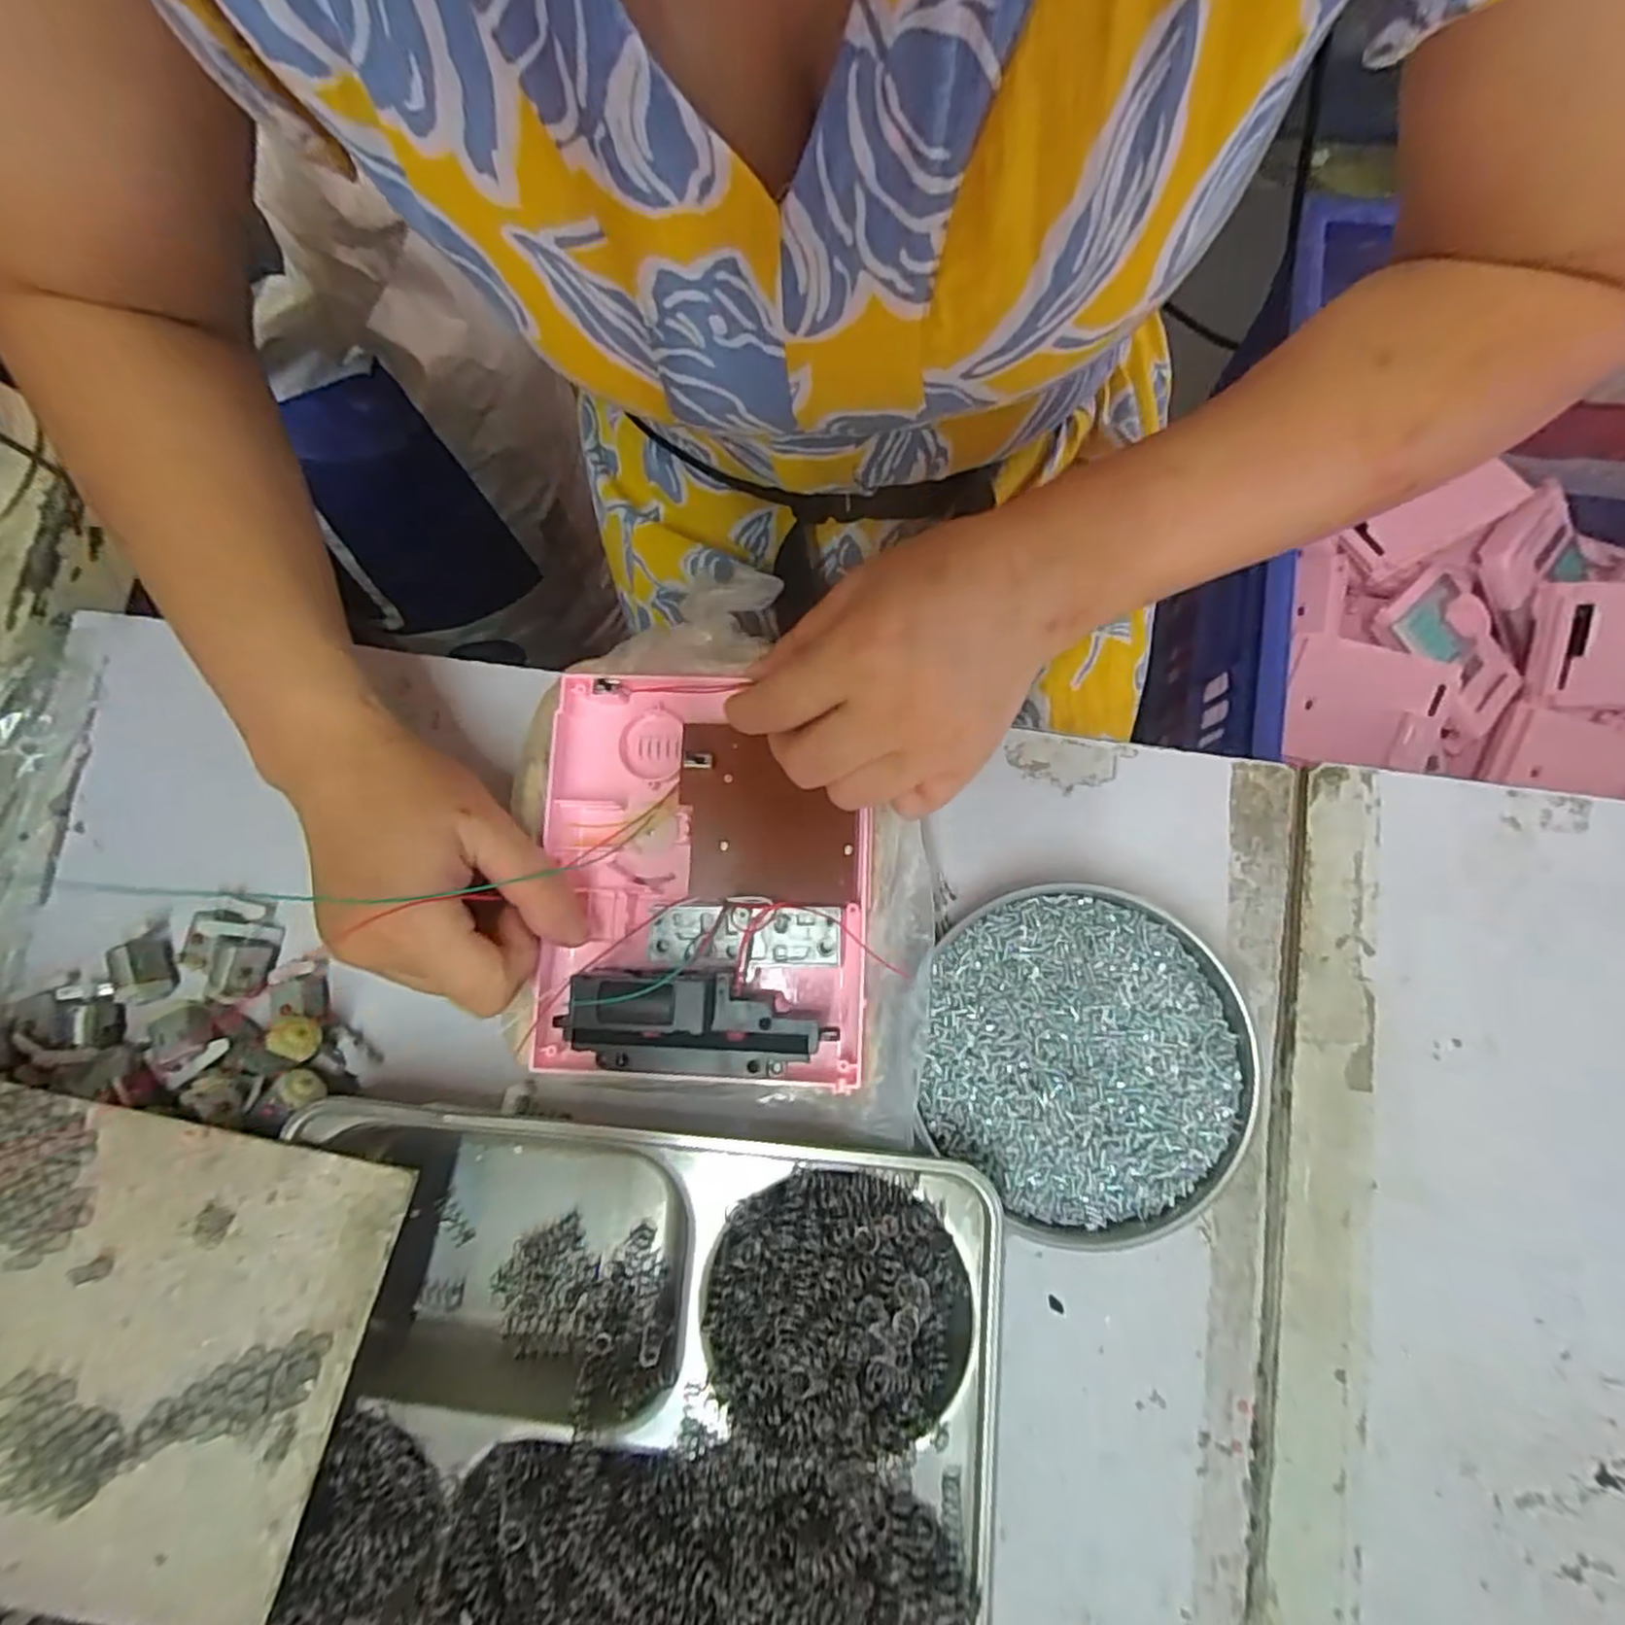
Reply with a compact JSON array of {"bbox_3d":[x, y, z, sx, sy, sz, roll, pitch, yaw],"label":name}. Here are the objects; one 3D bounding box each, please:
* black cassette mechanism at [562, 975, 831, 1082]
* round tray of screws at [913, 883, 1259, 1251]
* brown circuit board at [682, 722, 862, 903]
[{"bbox_3d":[-0.047,0.079,0.272,0.103,0.025,0.036,3,79,-1],"label":"black cassette mechanism"},{"bbox_3d":[0.107,0.099,0.296,0.125,0.020,0.135,0,79,-1],"label":"round tray of screws"},{"bbox_3d":[-0.019,0.001,0.301,0.071,0.004,0.071,1,84,4],"label":"brown circuit board"}]

